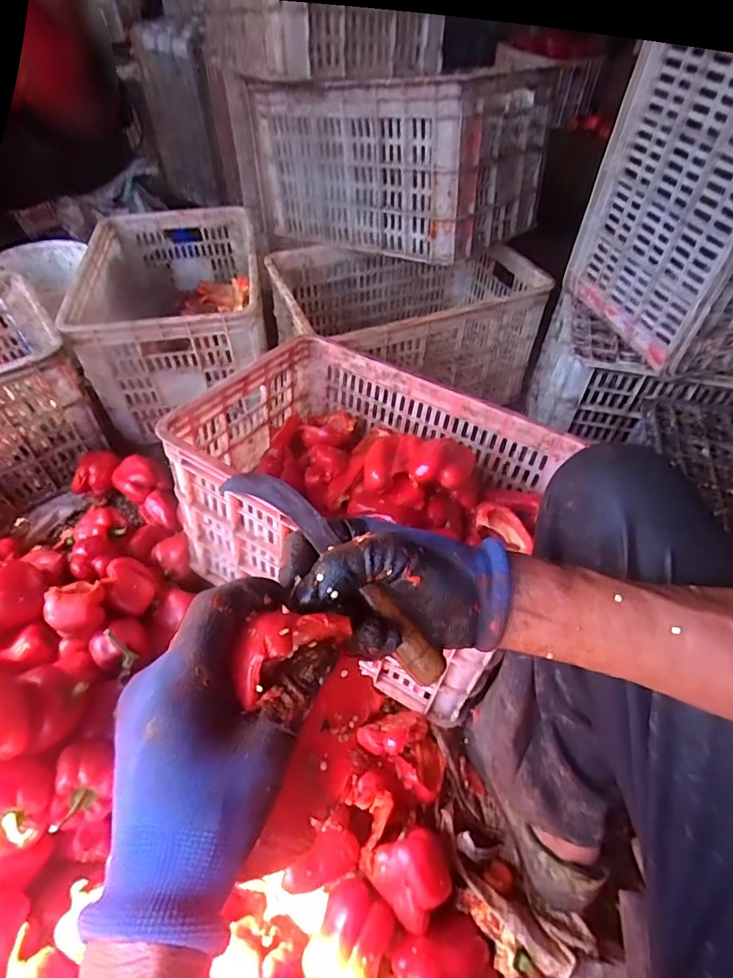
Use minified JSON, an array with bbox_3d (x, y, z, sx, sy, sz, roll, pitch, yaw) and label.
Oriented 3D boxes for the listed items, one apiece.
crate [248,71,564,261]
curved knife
[{"bbox_3d":[0.061,-0.685,1.041,0.542,0.285,0.325,31,55,23],"label":"crate"},{"bbox_3d":[-0.017,0.054,0.318,0.176,0.015,0.035,47,59,3],"label":"curved knife"}]

